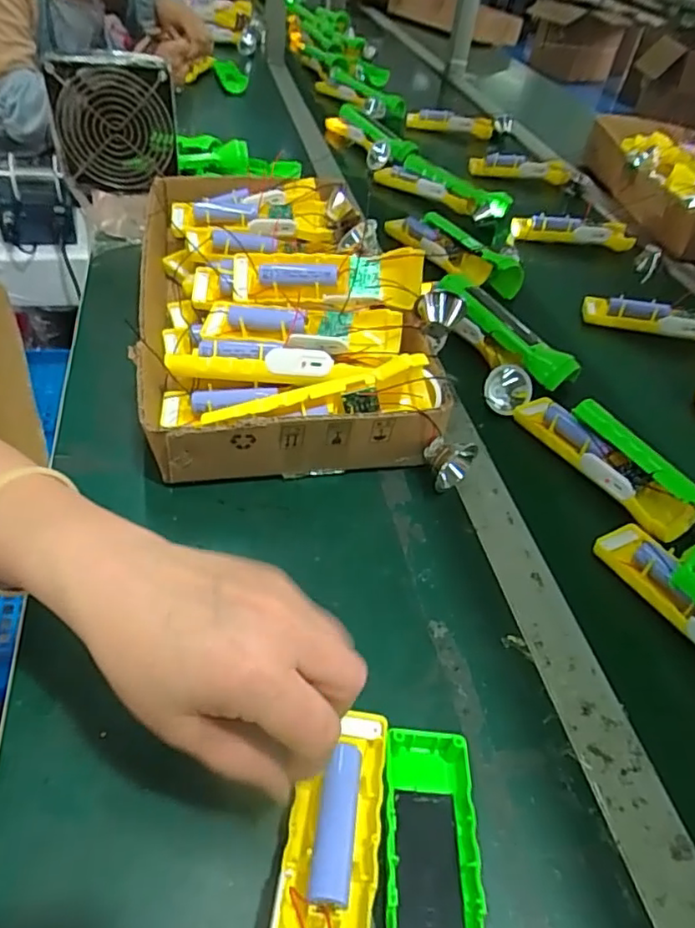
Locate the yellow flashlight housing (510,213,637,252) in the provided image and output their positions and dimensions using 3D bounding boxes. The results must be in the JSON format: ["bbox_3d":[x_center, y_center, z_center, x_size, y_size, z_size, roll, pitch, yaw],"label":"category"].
[{"bbox_3d":[0.312,-0.325,0.832,0.167,0.030,0.036,5,43,-2],"label":"yellow flashlight housing"}]

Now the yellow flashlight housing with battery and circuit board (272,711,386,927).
[{"bbox_3d":[-0.006,0.188,0.260,0.049,0.035,0.161,11,43,5],"label":"yellow flashlight housing with battery and circuit board"}]

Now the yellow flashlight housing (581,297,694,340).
[{"bbox_3d":[0.350,-0.163,0.674,0.164,0.028,0.037,13,44,7],"label":"yellow flashlight housing"}]

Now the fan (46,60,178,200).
[{"bbox_3d":[-0.244,-0.353,0.632,0.121,0.118,0.033,-5,45,-13],"label":"fan"}]

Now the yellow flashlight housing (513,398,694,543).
[{"bbox_3d":[0.206,-0.004,0.494,0.042,0.031,0.159,-19,49,-25],"label":"yellow flashlight housing"}]

